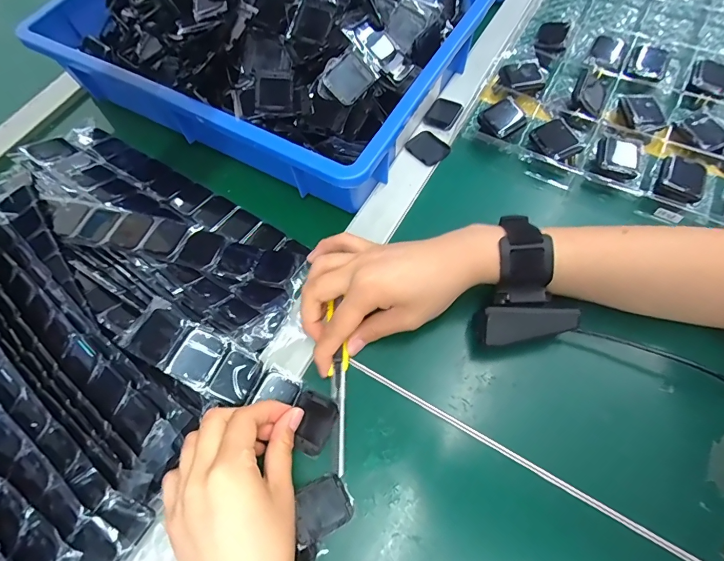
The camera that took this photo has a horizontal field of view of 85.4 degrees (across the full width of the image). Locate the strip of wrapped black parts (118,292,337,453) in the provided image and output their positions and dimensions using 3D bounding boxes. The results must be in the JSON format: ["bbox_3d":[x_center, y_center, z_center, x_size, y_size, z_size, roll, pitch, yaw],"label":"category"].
[{"bbox_3d":[-0.098,0.071,0.298,0.167,0.014,0.044,28,71,0],"label":"strip of wrapped black parts"}]

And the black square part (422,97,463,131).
[{"bbox_3d":[0.087,-0.177,0.415,0.036,0.005,0.039,29,78,31],"label":"black square part"}]

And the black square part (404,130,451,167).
[{"bbox_3d":[0.067,-0.135,0.399,0.035,0.004,0.038,-39,68,-13],"label":"black square part"}]

